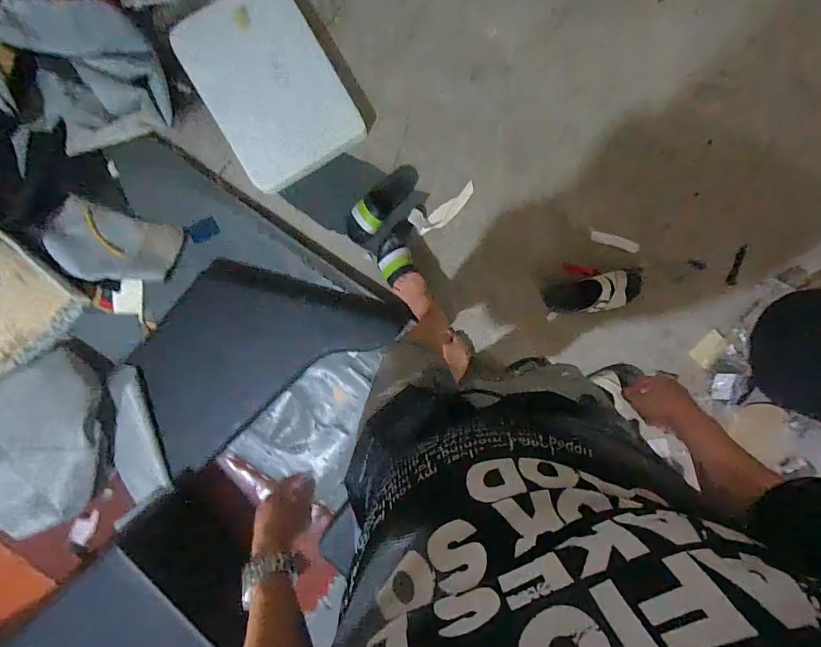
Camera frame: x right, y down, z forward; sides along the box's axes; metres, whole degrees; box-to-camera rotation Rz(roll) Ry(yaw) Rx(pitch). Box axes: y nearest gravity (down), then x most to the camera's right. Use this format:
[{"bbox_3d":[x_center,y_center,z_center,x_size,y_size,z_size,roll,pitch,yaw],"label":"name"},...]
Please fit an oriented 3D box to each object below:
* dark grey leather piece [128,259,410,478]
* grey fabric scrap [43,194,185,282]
[{"bbox_3d":[-0.446,0.031,1.224,0.723,0.090,0.444,-33,92,3],"label":"dark grey leather piece"},{"bbox_3d":[-0.839,-0.216,1.226,0.311,0.082,0.205,17,94,0],"label":"grey fabric scrap"}]

